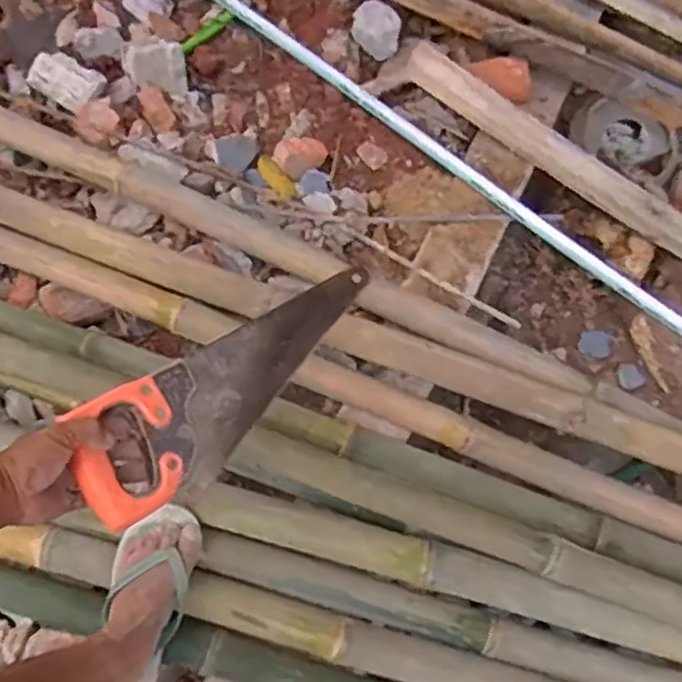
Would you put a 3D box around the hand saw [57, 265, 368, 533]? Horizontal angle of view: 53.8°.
[{"bbox_3d":[-0.099,0.020,0.735,0.115,0.041,0.473,36,43,9],"label":"hand saw"}]

